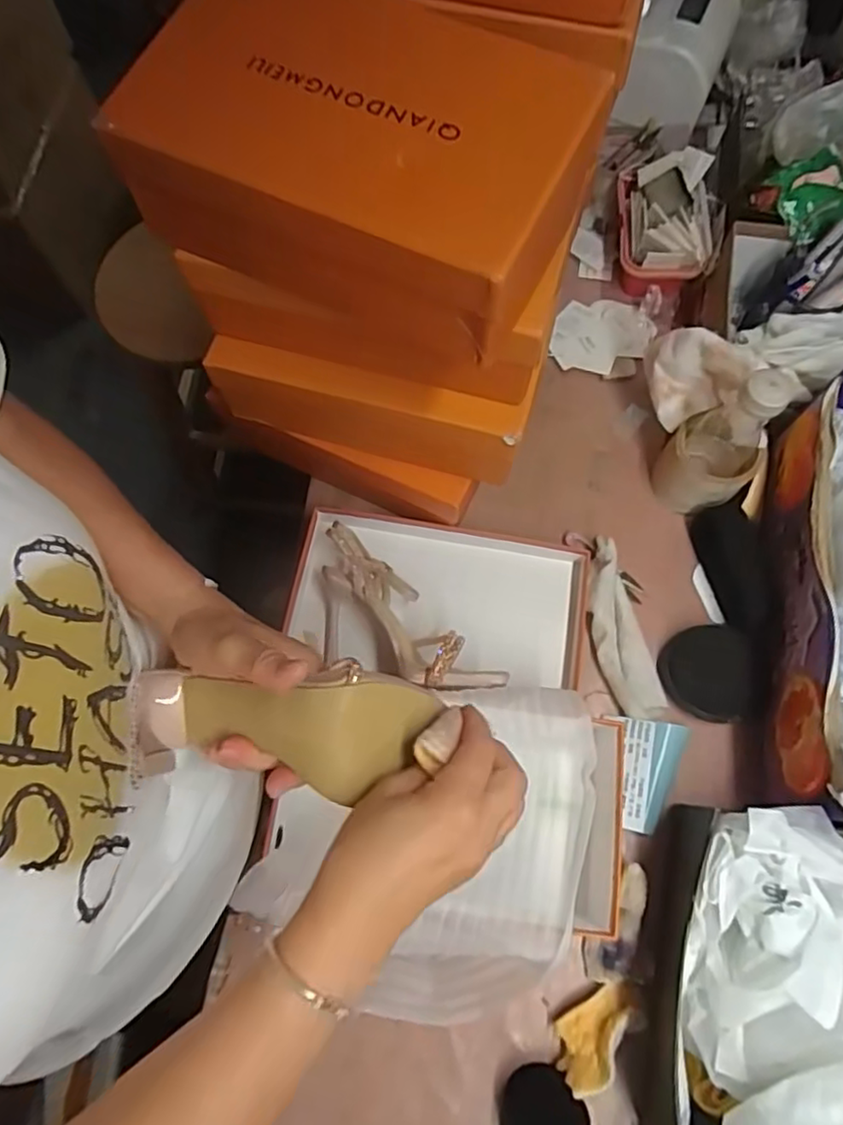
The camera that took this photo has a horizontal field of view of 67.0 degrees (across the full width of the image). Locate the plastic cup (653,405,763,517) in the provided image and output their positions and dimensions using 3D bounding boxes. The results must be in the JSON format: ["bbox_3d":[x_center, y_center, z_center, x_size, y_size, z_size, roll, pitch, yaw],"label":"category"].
[{"bbox_3d":[0.292,-0.098,0.671,0.077,0.081,0.089,-40,74,-12],"label":"plastic cup"}]

